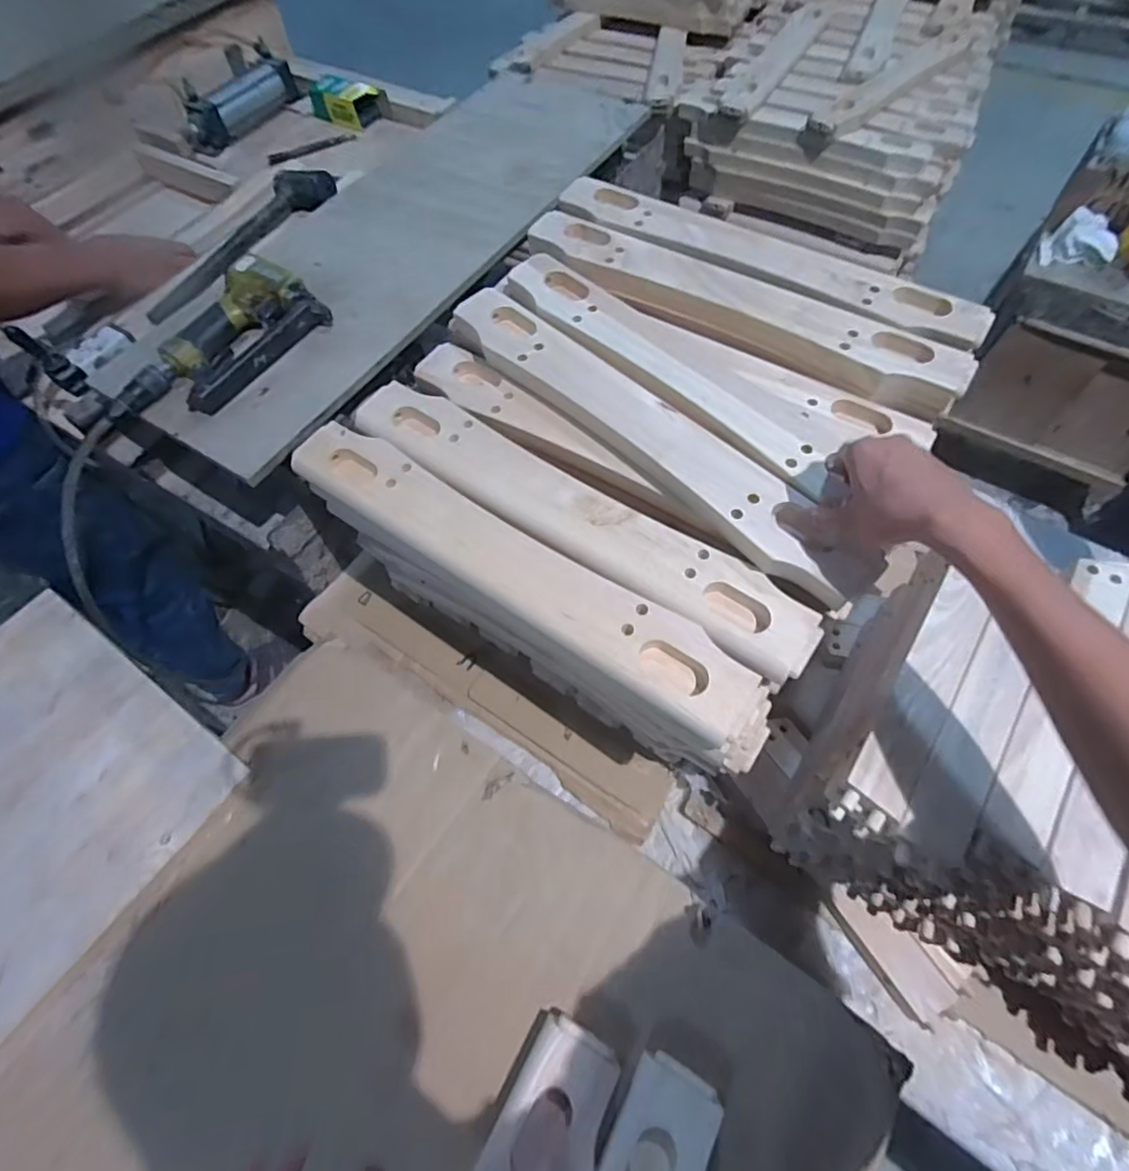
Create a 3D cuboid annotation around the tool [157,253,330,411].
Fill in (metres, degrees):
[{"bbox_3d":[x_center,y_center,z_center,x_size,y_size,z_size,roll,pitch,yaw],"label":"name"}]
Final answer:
[{"bbox_3d":[-0.377,-0.291,0.672,0.123,0.038,0.187,33,68,18],"label":"tool"}]

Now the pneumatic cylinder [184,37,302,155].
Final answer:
[{"bbox_3d":[-0.627,-0.929,1.143,0.090,0.061,0.278,24,65,15],"label":"pneumatic cylinder"}]

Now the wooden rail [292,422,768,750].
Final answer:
[{"bbox_3d":[-0.058,-0.019,0.534,0.490,0.028,0.082,30,76,18],"label":"wooden rail"}]

